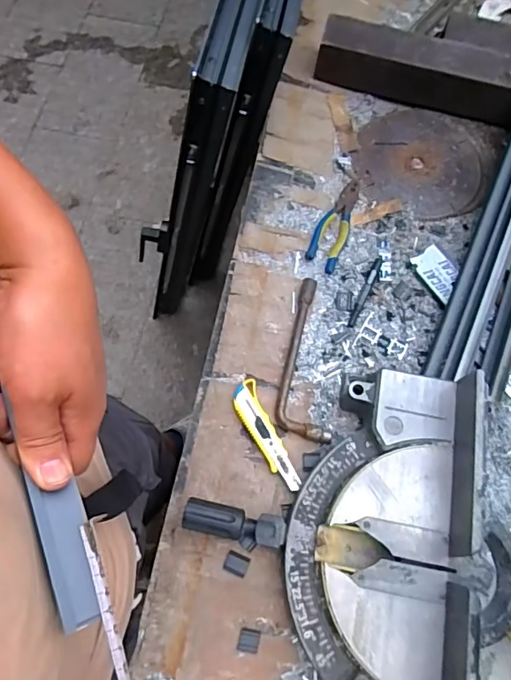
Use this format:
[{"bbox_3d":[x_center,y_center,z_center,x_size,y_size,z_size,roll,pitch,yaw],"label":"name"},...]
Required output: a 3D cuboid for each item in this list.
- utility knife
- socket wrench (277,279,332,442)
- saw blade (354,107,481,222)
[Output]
[{"bbox_3d":[0.013,0.137,0.718,0.038,0.016,0.165,-24,71,-11],"label":"utility knife"},{"bbox_3d":[0.064,0.028,0.765,0.074,0.021,0.258,-2,69,-3],"label":"socket wrench"},{"bbox_3d":[0.307,-0.336,0.949,0.231,0.009,0.240,3,69,-7],"label":"saw blade"}]

